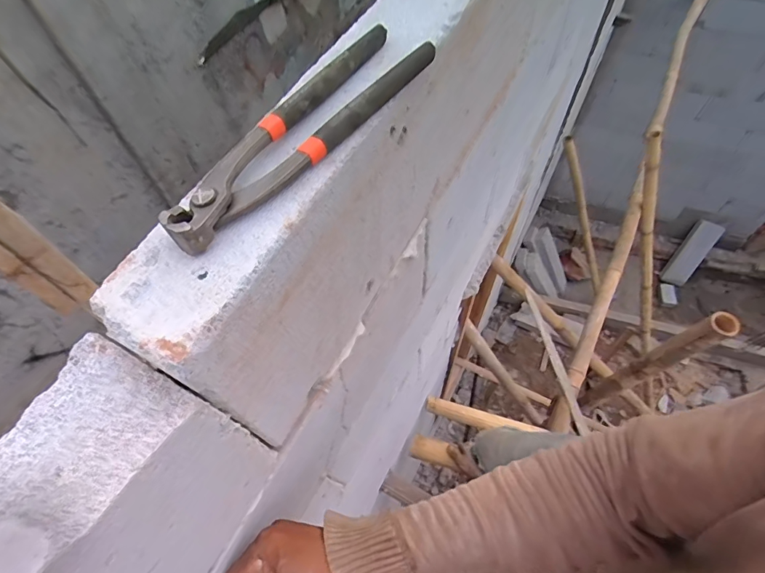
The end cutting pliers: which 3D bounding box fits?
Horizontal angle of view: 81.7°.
[{"bbox_3d":[-0.049,-0.103,0.278,0.050,0.020,0.217,34,67,19],"label":"end cutting pliers"}]

